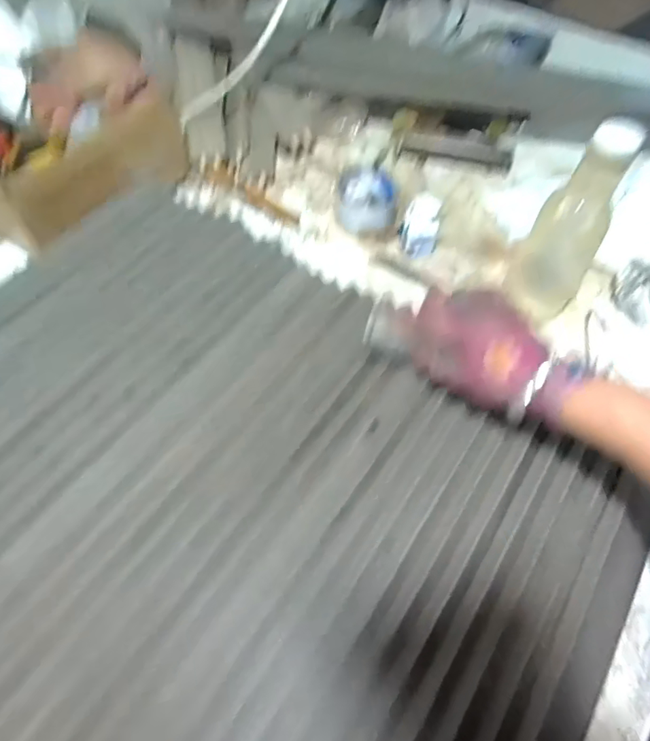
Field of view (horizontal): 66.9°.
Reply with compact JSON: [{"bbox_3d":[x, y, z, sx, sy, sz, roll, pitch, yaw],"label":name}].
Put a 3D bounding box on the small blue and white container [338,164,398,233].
[{"bbox_3d":[0.056,-0.226,0.657,0.080,0.065,0.077,6,60,3],"label":"small blue and white container"}]

